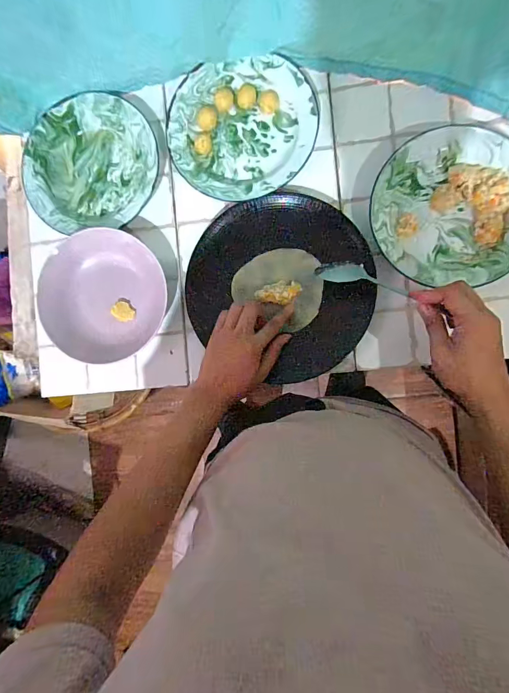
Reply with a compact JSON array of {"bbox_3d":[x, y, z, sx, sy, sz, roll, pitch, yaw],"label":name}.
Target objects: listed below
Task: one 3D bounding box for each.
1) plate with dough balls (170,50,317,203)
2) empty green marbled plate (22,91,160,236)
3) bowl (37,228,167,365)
[{"bbox_3d":[-0.017,-0.313,0.537,0.208,0.032,0.197,-2,90,7],"label":"plate with dough balls"},{"bbox_3d":[-0.250,-0.276,0.566,0.207,0.033,0.197,0,91,7],"label":"empty green marbled plate"},{"bbox_3d":[-0.227,-0.072,0.554,0.168,0.052,0.193,14,92,6],"label":"bowl"}]

